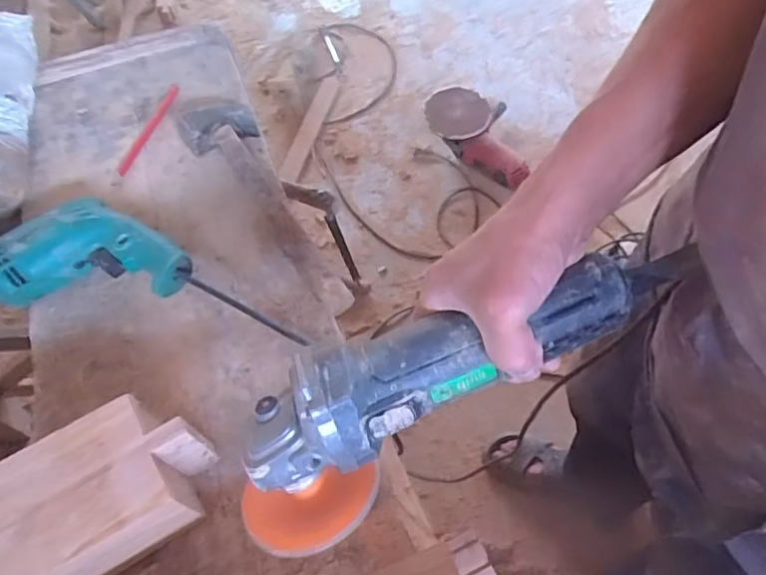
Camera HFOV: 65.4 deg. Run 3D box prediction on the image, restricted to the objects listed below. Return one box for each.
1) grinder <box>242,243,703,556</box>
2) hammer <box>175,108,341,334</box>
[{"bbox_3d":[0.040,0.054,0.372,0.316,0.076,0.091,-30,64,1],"label":"grinder"},{"bbox_3d":[-0.148,-0.093,0.685,0.089,0.039,0.329,-23,63,-11],"label":"hammer"}]

